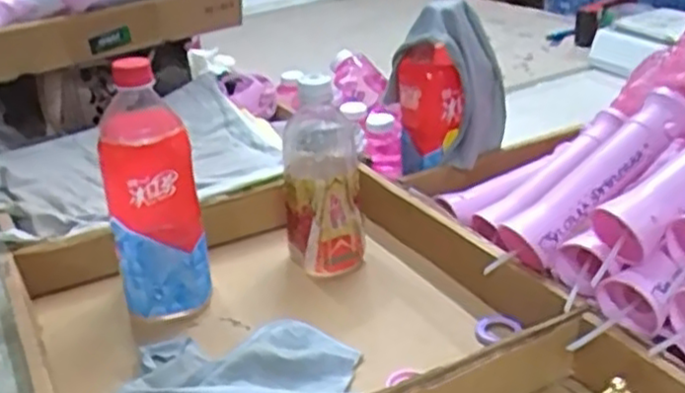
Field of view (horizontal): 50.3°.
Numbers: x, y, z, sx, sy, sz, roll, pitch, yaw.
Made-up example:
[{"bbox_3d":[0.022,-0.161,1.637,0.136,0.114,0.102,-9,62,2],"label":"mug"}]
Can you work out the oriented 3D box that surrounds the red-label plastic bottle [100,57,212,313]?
[{"bbox_3d":[-0.162,0.000,0.614,0.074,0.213,0.069,-12,27,-17],"label":"red-label plastic bottle"}]

